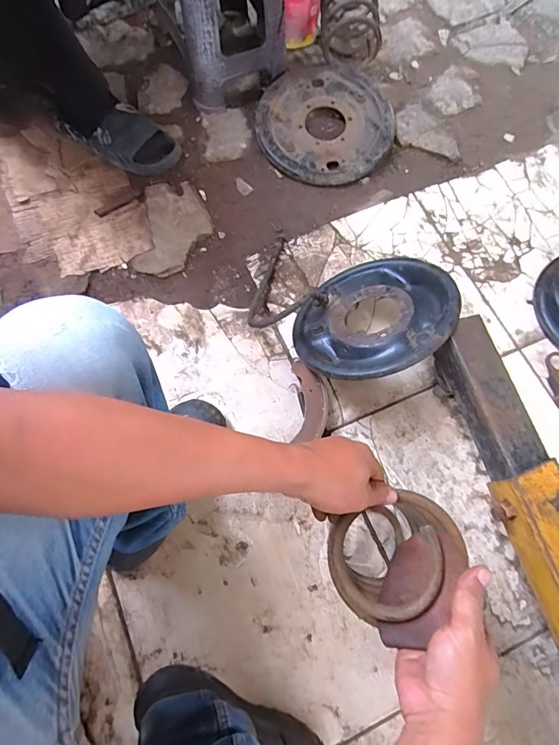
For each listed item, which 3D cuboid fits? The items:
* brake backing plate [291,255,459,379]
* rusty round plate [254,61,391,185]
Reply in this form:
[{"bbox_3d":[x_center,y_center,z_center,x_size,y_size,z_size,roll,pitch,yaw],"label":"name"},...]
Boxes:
[{"bbox_3d":[0.155,-0.097,0.709,0.262,0.030,0.267,-16,46,17],"label":"brake backing plate"},{"bbox_3d":[0.104,-0.559,0.948,0.295,0.056,0.299,0,71,1],"label":"rusty round plate"}]

